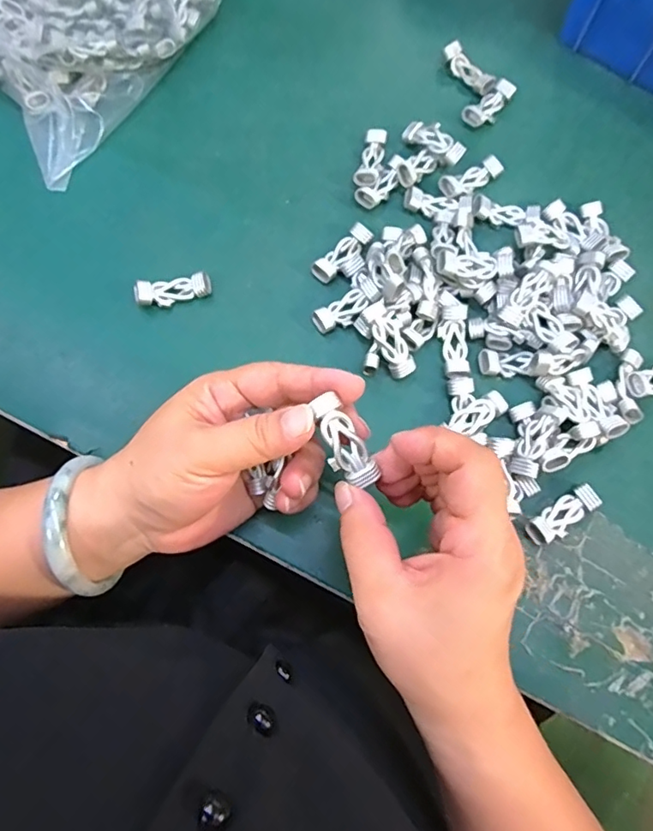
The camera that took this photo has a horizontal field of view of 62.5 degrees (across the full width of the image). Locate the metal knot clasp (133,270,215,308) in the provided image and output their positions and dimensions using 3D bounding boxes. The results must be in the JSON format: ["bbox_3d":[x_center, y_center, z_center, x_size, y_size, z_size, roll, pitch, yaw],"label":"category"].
[{"bbox_3d":[-0.093,-0.077,0.329,0.045,0.015,0.015,-17,75,-6],"label":"metal knot clasp"}]

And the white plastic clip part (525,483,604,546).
[{"bbox_3d":[0.131,0.056,0.297,0.044,0.009,0.017,-31,77,-10],"label":"white plastic clip part"}]

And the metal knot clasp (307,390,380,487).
[{"bbox_3d":[0.008,0.012,0.238,0.014,0.004,0.042,-28,98,-9],"label":"metal knot clasp"}]

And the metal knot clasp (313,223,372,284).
[{"bbox_3d":[0.010,-0.102,0.341,0.015,0.011,0.044,42,77,10],"label":"metal knot clasp"}]

